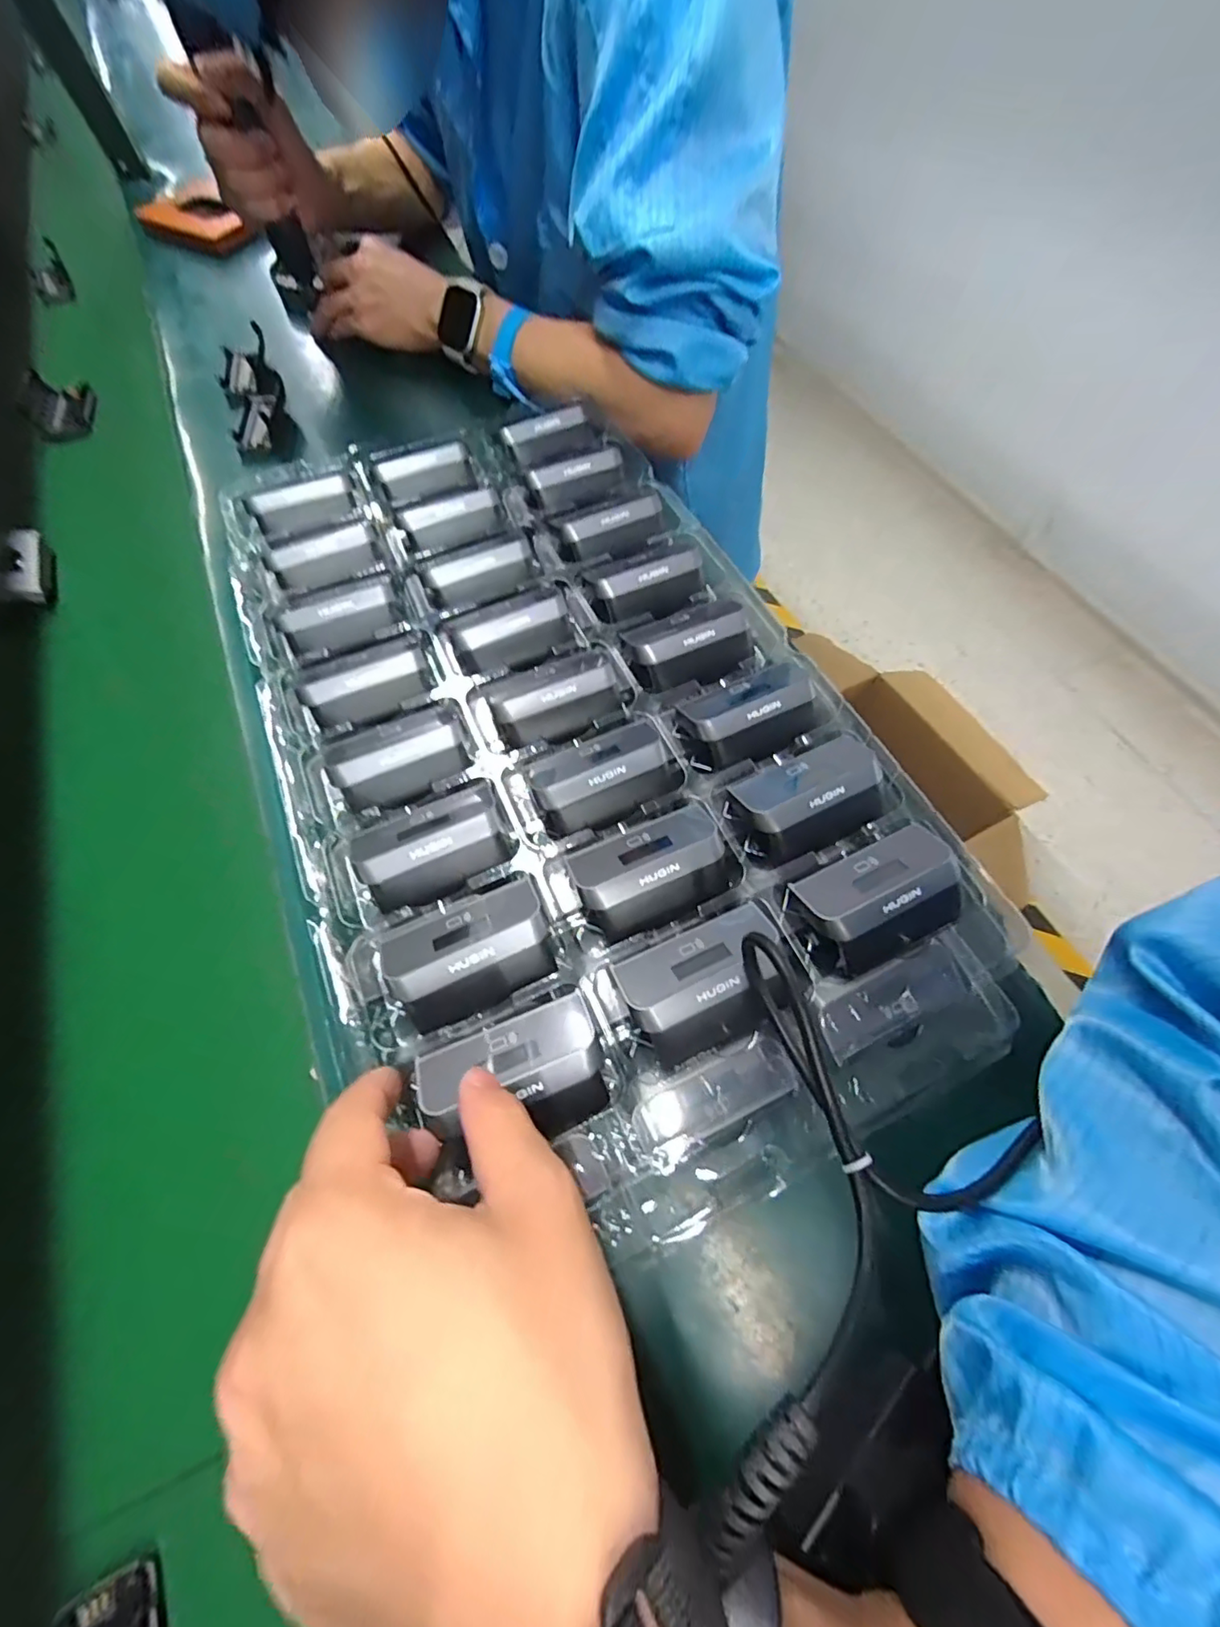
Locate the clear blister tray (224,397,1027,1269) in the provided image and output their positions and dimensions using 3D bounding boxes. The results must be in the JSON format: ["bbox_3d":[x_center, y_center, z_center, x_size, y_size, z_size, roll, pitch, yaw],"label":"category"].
[{"bbox_3d":[-0.031,-0.063,0.315,0.292,0.031,0.493,-24,66,-9],"label":"clear blister tray"}]

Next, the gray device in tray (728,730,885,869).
[{"bbox_3d":[0.105,-0.010,0.293,0.078,0.027,0.051,-23,66,-8],"label":"gray device in tray"}]

